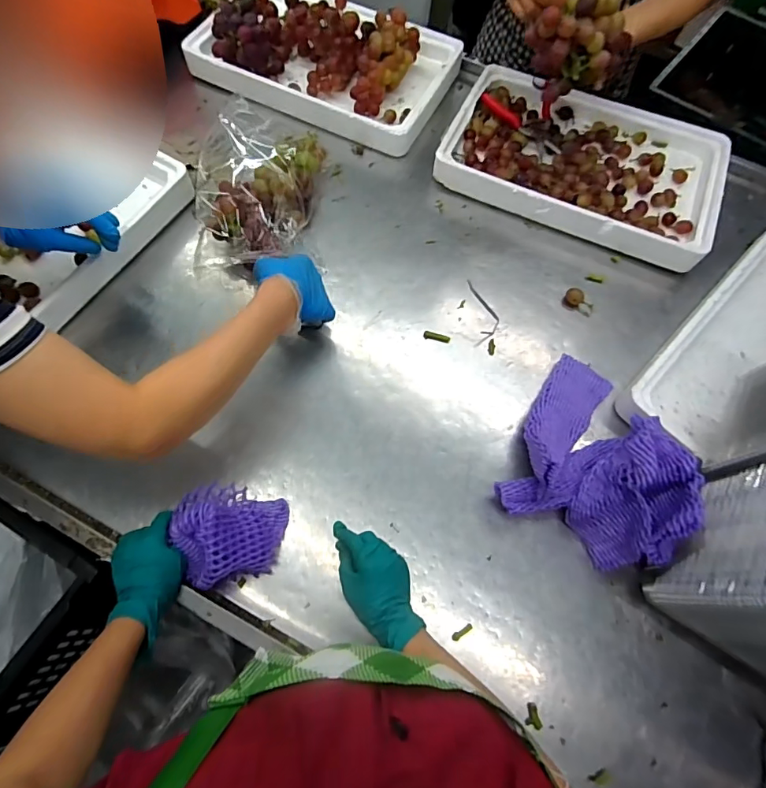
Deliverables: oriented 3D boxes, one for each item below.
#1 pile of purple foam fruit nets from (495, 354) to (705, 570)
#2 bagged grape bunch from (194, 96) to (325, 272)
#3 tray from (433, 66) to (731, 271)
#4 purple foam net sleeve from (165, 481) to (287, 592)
[{"bbox_3d":[0.275,0.060,0.555,0.182,0.129,0.244,29,68,9],"label":"pile of purple foam fruit nets"},{"bbox_3d":[-0.200,-0.334,0.725,0.198,0.097,0.296,-3,67,-5],"label":"bagged grape bunch"},{"bbox_3d":[0.385,-0.454,0.873,0.501,0.045,0.367,25,67,7],"label":"tray"},{"bbox_3d":[-0.185,0.166,0.538,0.116,0.093,0.114,1,65,-3],"label":"purple foam net sleeve"}]

